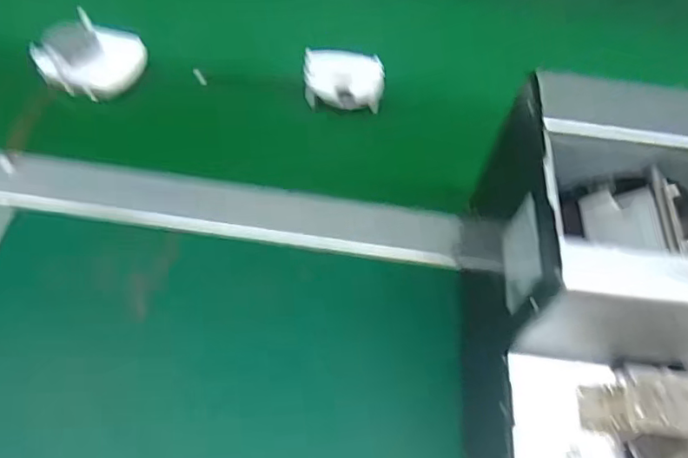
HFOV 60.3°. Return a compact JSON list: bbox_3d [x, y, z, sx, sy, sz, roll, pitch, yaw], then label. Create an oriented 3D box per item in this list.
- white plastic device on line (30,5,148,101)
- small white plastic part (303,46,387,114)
[{"bbox_3d":[-0.201,-0.136,0.464,0.079,0.036,0.056,1,53,-5],"label":"white plastic device on line"},{"bbox_3d":[0.001,-0.120,0.477,0.062,0.031,0.063,2,52,-3],"label":"small white plastic part"}]

